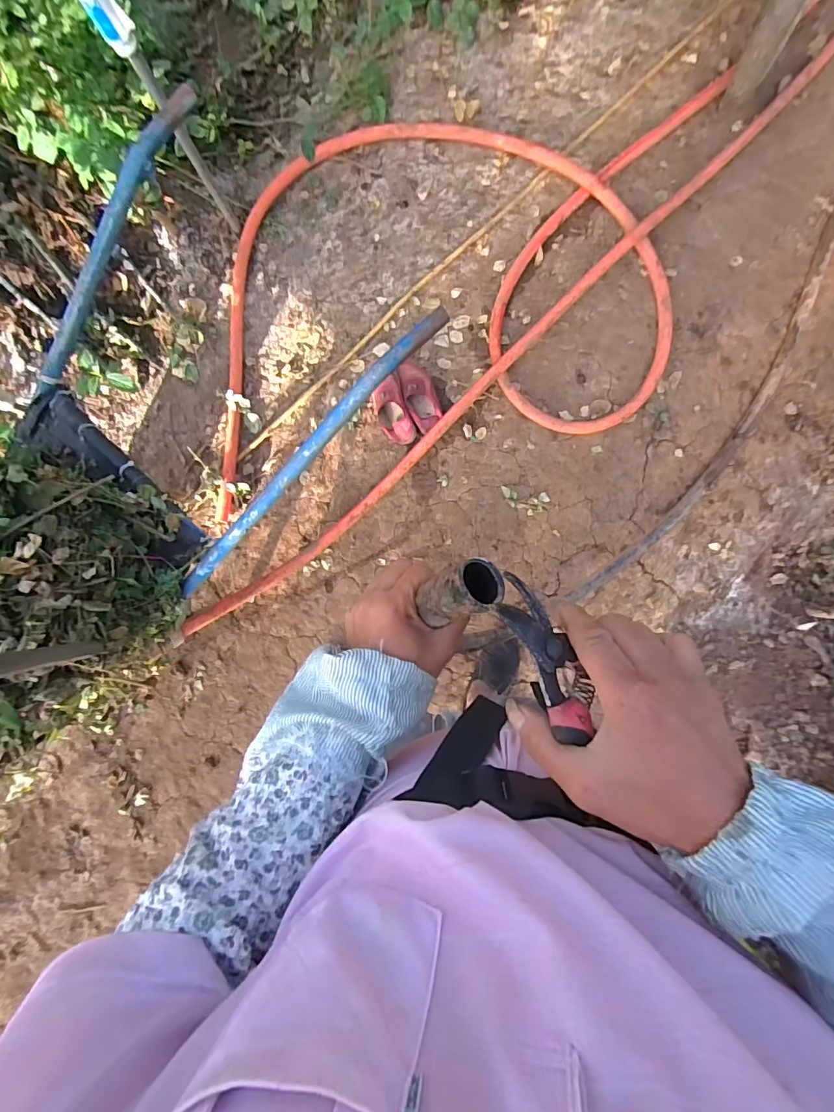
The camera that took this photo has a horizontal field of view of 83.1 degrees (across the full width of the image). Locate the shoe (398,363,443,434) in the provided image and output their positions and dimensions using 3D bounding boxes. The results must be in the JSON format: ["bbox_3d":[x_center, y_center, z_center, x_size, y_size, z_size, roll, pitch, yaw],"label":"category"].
[{"bbox_3d":[0.008,-0.407,1.204,0.080,0.052,0.184,-21,85,3],"label":"shoe"}]

